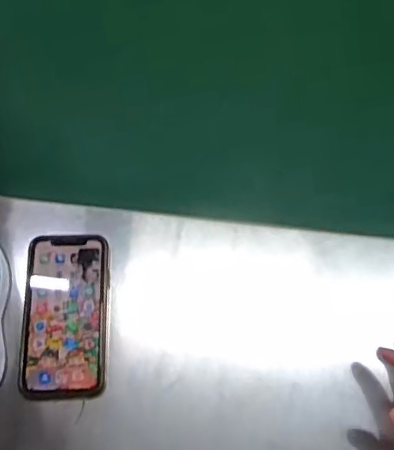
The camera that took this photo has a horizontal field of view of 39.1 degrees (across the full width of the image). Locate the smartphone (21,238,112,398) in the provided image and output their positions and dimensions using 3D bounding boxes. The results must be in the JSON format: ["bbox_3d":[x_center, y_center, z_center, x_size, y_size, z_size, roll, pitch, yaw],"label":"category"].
[{"bbox_3d":[-0.123,0.084,0.528,0.077,0.018,0.154,-2,72,0],"label":"smartphone"}]

